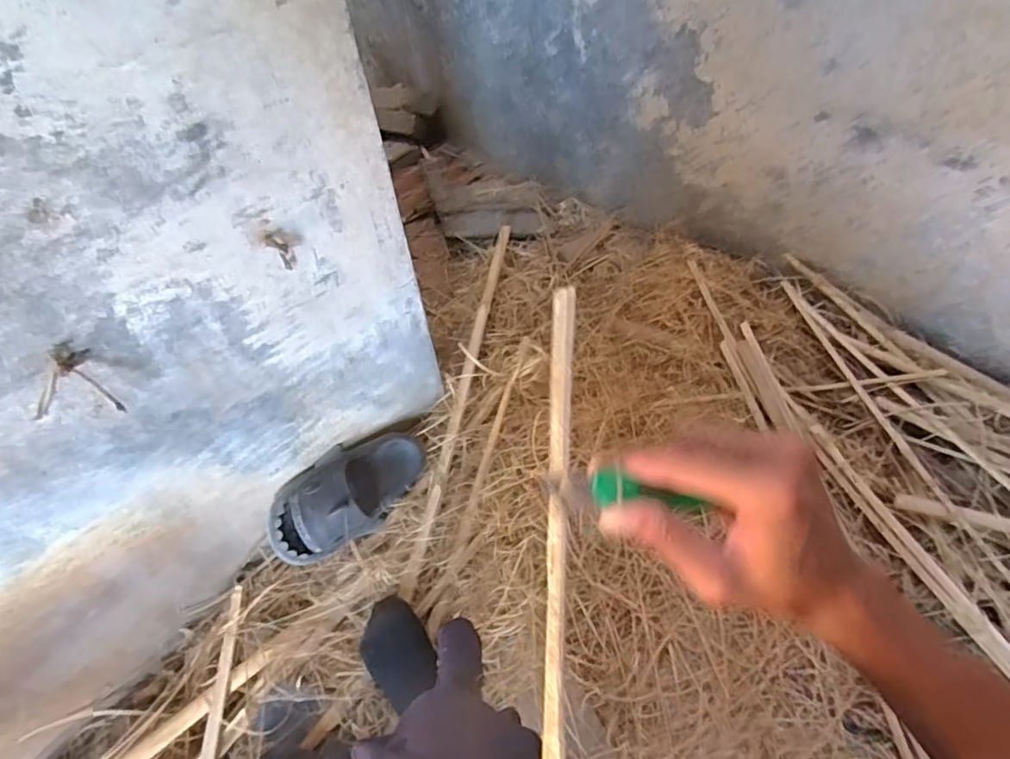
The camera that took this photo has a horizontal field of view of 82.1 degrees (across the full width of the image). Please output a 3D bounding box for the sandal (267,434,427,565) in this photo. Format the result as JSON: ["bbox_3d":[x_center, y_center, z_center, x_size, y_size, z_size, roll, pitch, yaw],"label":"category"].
[{"bbox_3d":[-0.257,0.183,0.954,0.273,0.102,0.144,-33,58,-20],"label":"sandal"}]

